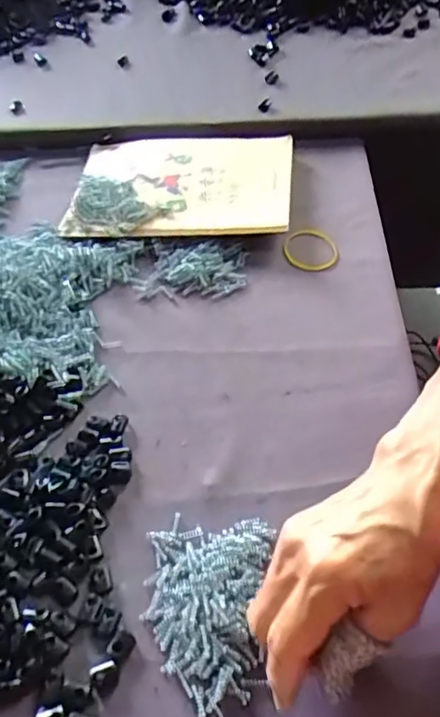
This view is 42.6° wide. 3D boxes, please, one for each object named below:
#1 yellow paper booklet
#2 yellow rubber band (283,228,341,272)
[{"bbox_3d":[-0.035,-0.168,0.539,0.199,0.014,0.141,2,54,6],"label":"yellow paper booklet"},{"bbox_3d":[0.078,-0.094,0.485,0.046,0.005,0.045,0,59,0],"label":"yellow rubber band"}]

